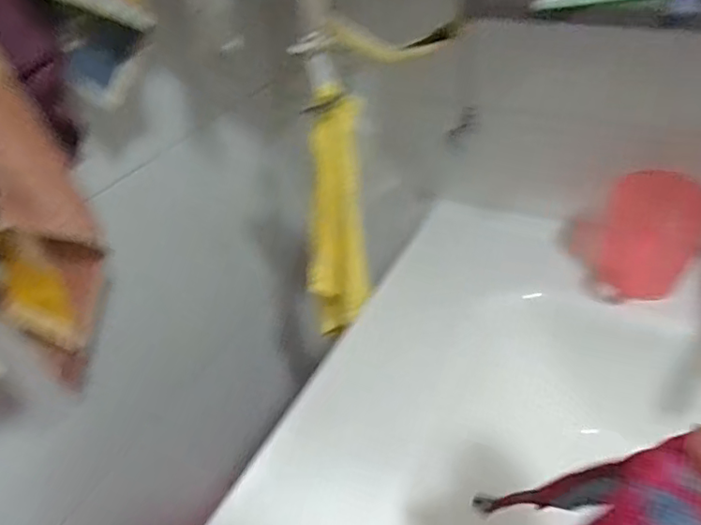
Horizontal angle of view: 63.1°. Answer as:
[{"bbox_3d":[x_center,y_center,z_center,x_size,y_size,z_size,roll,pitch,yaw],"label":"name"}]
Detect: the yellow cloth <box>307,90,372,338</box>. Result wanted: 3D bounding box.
[{"bbox_3d":[-0.013,-0.038,0.562,0.066,0.245,0.051,-10,39,-5],"label":"yellow cloth"}]

